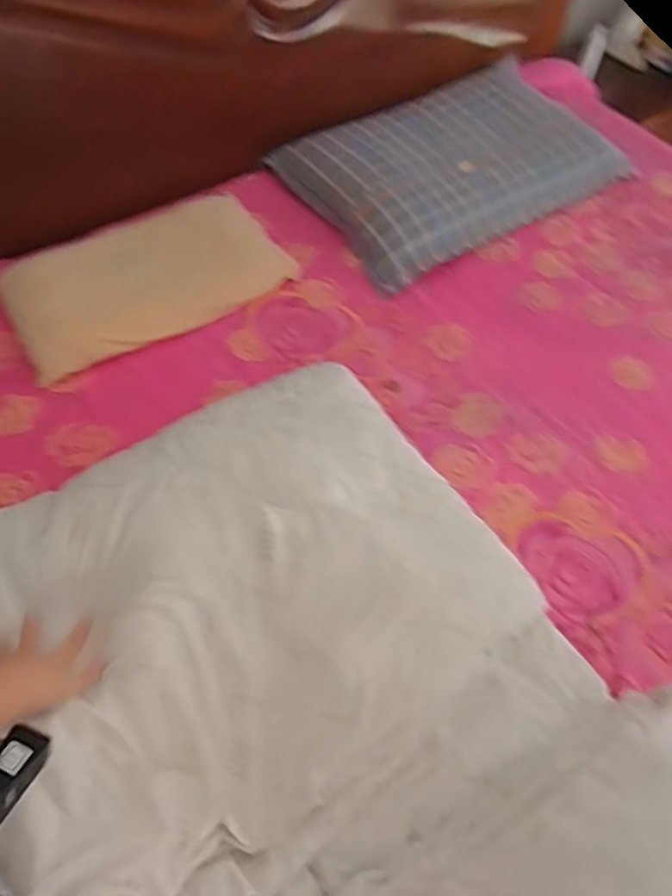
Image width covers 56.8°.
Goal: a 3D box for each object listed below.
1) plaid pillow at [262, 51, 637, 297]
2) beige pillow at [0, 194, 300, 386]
[{"bbox_3d":[0.258,-0.608,1.334,0.690,0.097,0.420,-29,62,-23],"label":"plaid pillow"},{"bbox_3d":[-0.334,-0.309,1.104,0.476,0.051,0.262,-29,62,-22],"label":"beige pillow"}]

